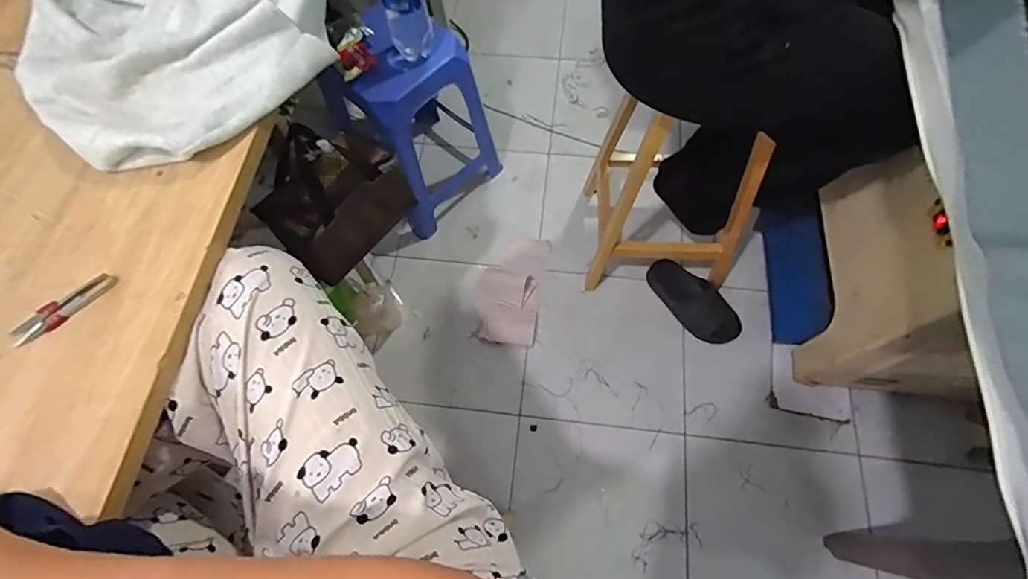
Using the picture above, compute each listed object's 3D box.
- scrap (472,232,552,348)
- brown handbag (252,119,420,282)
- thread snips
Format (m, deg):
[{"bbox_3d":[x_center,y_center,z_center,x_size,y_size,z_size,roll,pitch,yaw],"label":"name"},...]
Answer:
[{"bbox_3d":[-0.010,-0.010,1.357,0.180,0.023,0.321,9,68,6],"label":"scrap"},{"bbox_3d":[-0.296,-0.157,0.808,0.125,0.209,0.222,38,74,16],"label":"brown handbag"},{"bbox_3d":[-0.457,0.018,0.496,0.102,0.006,0.025,-40,71,-13],"label":"thread snips"}]

